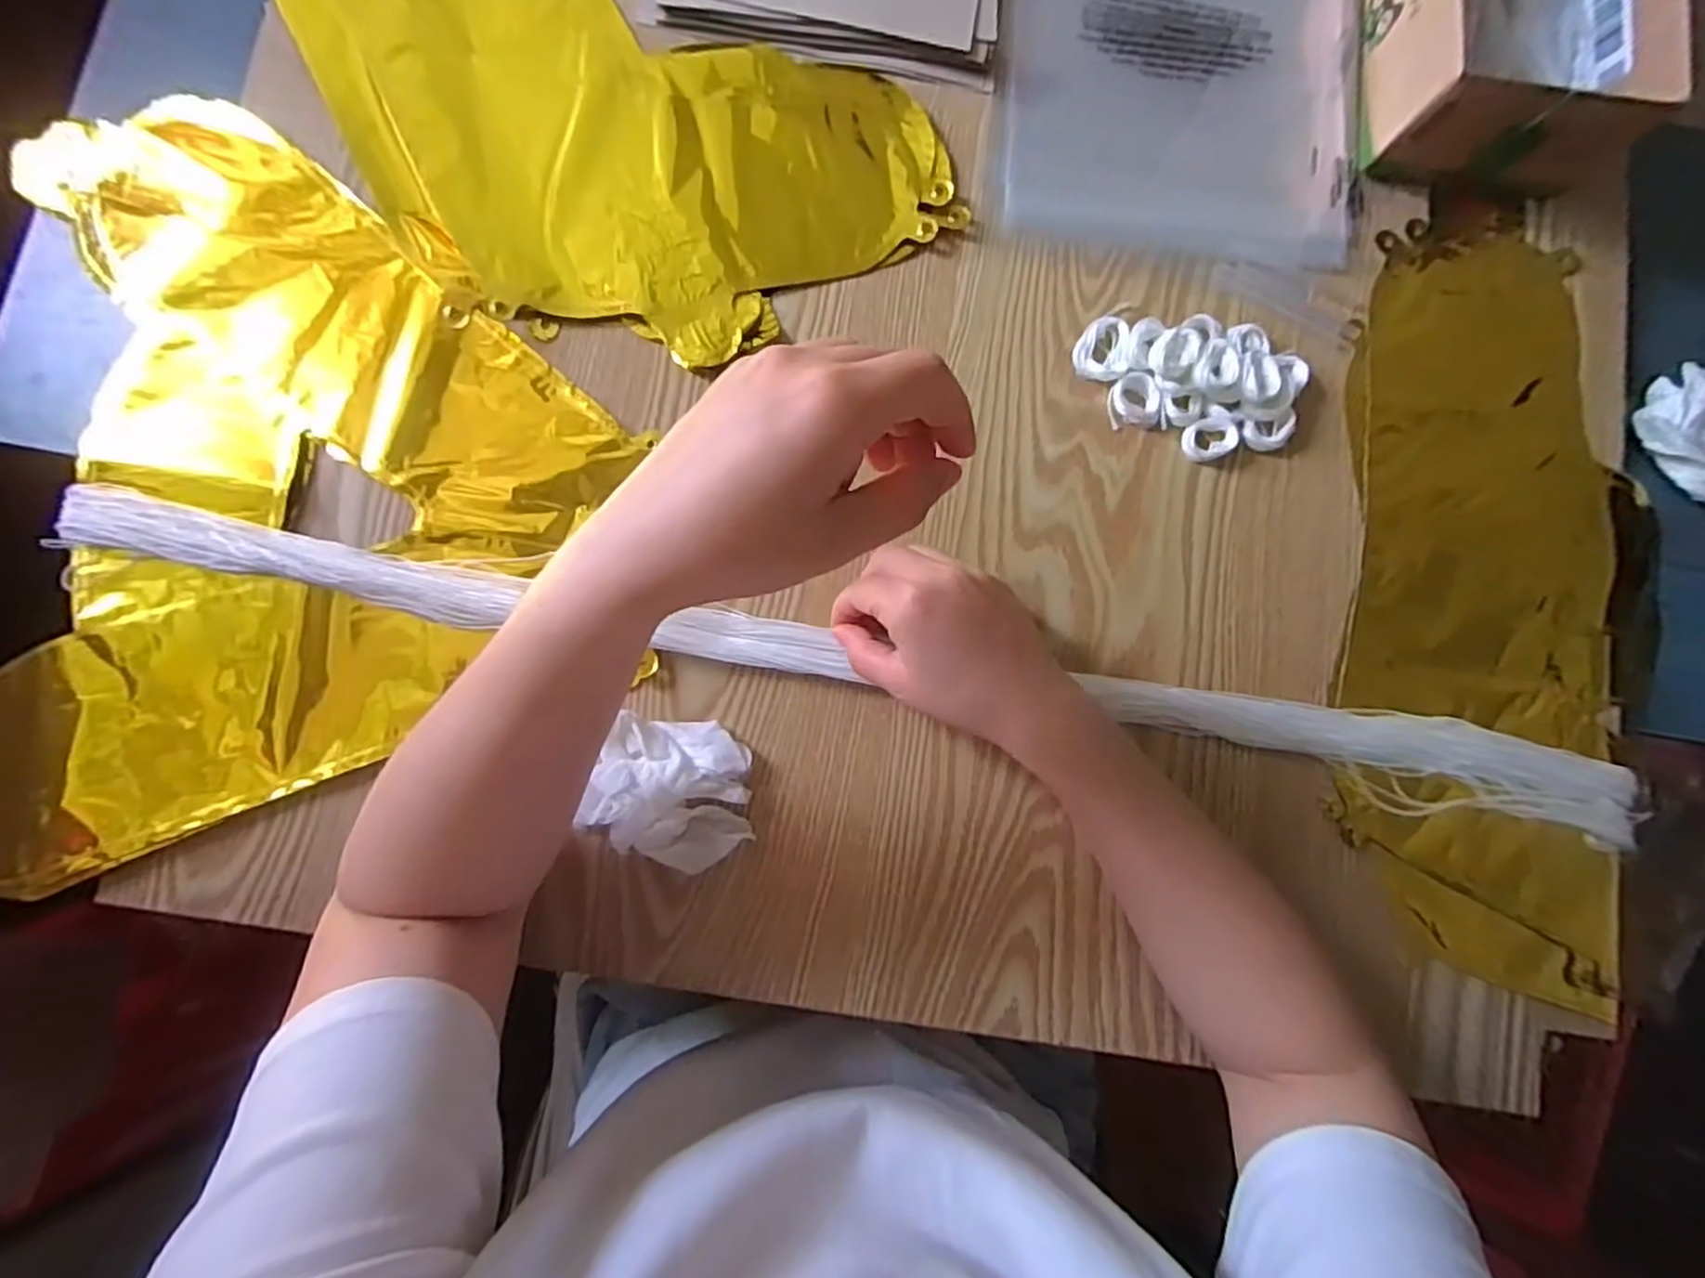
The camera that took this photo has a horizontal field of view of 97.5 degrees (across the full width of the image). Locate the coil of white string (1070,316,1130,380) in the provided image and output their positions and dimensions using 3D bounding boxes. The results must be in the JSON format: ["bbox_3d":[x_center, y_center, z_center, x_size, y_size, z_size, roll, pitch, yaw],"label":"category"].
[{"bbox_3d":[0.138,-0.162,0.416,0.029,0.006,0.038,6,83,-4],"label":"coil of white string"}]

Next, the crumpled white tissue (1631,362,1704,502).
[{"bbox_3d":[0.502,-0.129,0.447,0.063,0.023,0.084,6,83,-4],"label":"crumpled white tissue"}]

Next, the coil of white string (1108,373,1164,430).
[{"bbox_3d":[0.156,-0.132,0.412,0.028,0.009,0.029,1,83,-4],"label":"coil of white string"}]

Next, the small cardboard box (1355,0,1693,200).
[{"bbox_3d":[0.373,-0.365,0.423,0.129,0.069,0.187,6,83,-4],"label":"small cardboard box"}]

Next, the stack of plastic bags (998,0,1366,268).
[{"bbox_3d":[0.199,-0.345,0.447,0.216,0.009,0.242,5,83,-4],"label":"stack of plastic bags"}]

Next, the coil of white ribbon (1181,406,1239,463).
[{"bbox_3d":[0.198,-0.111,0.413,0.032,0.007,0.025,-39,87,-8],"label":"coil of white ribbon"}]

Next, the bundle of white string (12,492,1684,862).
[{"bbox_3d":[0.022,0.017,0.384,0.821,0.022,0.042,10,82,-3],"label":"bundle of white string"}]

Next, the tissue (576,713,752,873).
[{"bbox_3d":[-0.088,0.075,0.368,0.077,0.021,0.070,19,82,-2],"label":"tissue"}]

